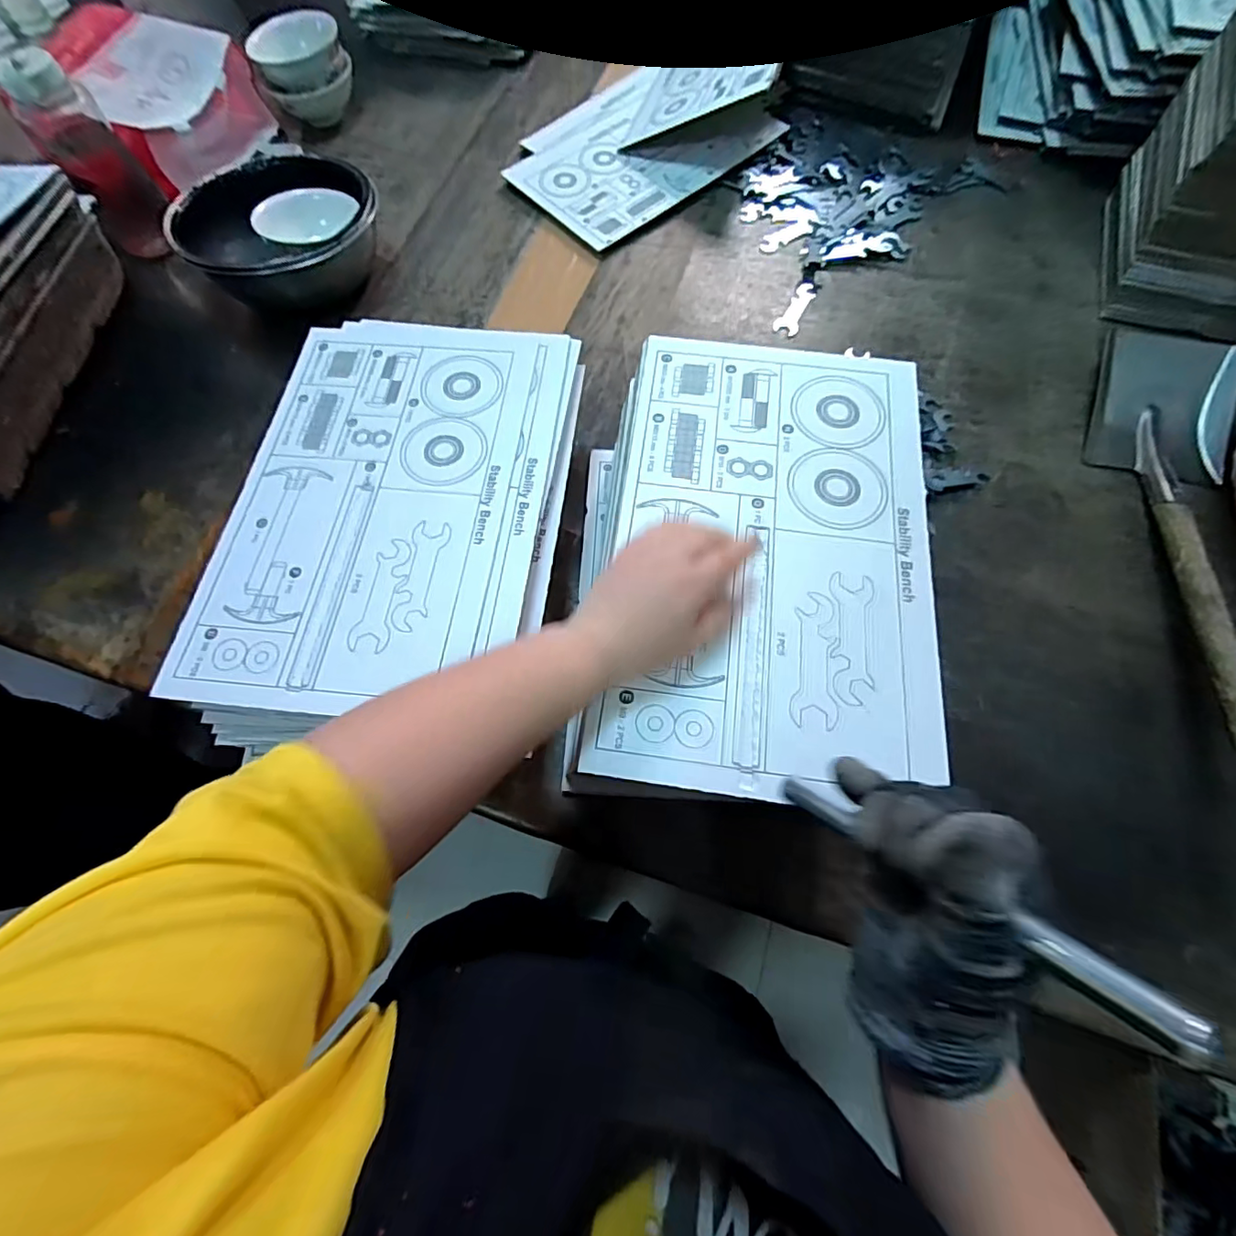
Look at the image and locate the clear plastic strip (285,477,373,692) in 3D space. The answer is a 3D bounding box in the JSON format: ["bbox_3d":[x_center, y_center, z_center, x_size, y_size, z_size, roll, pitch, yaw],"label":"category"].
[{"bbox_3d":[-0.221,-0.031,0.429,0.019,0.006,0.178,5,69,3],"label":"clear plastic strip"}]

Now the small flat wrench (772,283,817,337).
[{"bbox_3d":[0.233,-0.403,0.716,0.030,0.005,0.102,25,71,12],"label":"small flat wrench"}]

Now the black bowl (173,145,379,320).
[{"bbox_3d":[-0.429,-0.492,0.729,0.230,0.099,0.198,-36,71,-12],"label":"black bowl"}]

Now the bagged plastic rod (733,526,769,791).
[{"bbox_3d":[0.092,0.019,0.371,0.016,0.004,0.184,8,67,5],"label":"bagged plastic rod"}]

